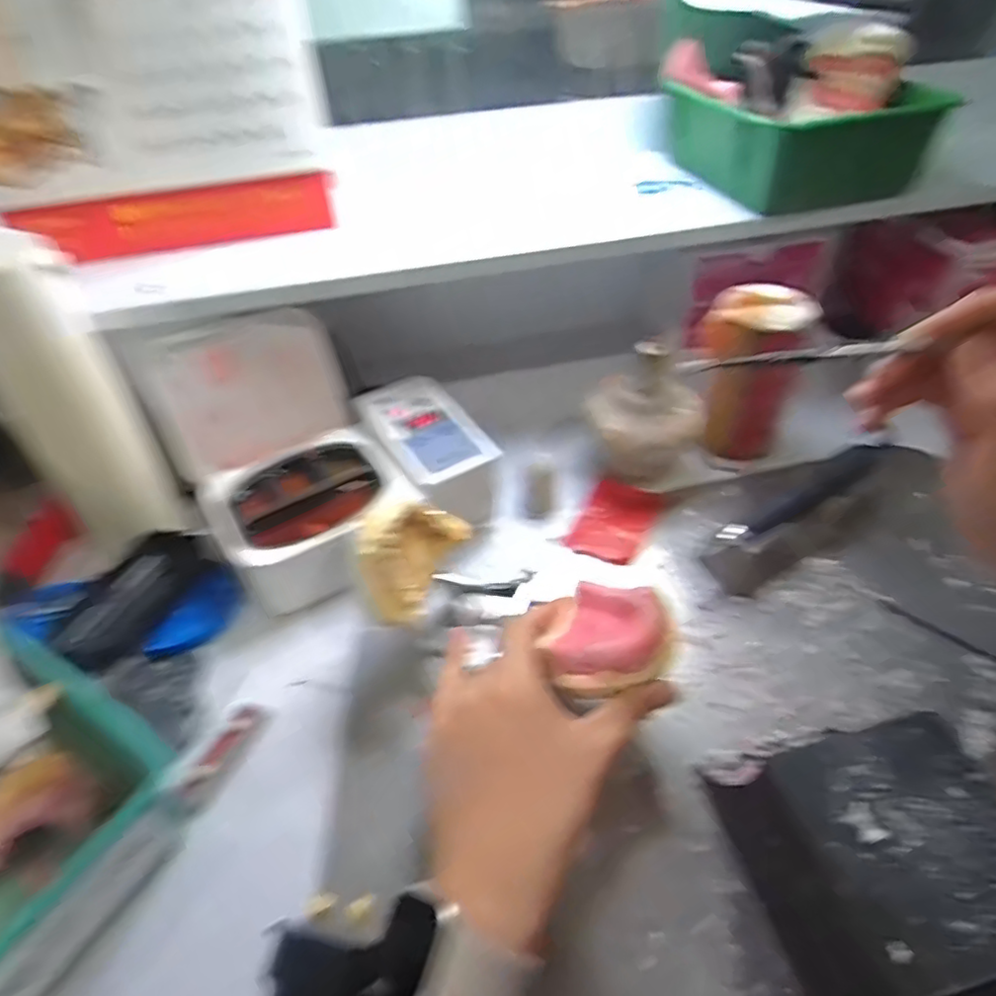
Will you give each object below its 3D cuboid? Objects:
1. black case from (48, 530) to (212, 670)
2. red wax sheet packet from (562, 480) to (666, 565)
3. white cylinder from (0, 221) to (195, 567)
[{"bbox_3d":[-0.245,0.068,0.448,0.049,0.026,0.103,16,46,20],"label":"black case"},{"bbox_3d":[0.091,0.014,0.506,0.052,0.006,0.084,20,47,23],"label":"red wax sheet packet"},{"bbox_3d":[-0.278,-0.061,0.430,0.071,0.217,0.072,-30,48,-26],"label":"white cylinder"}]

